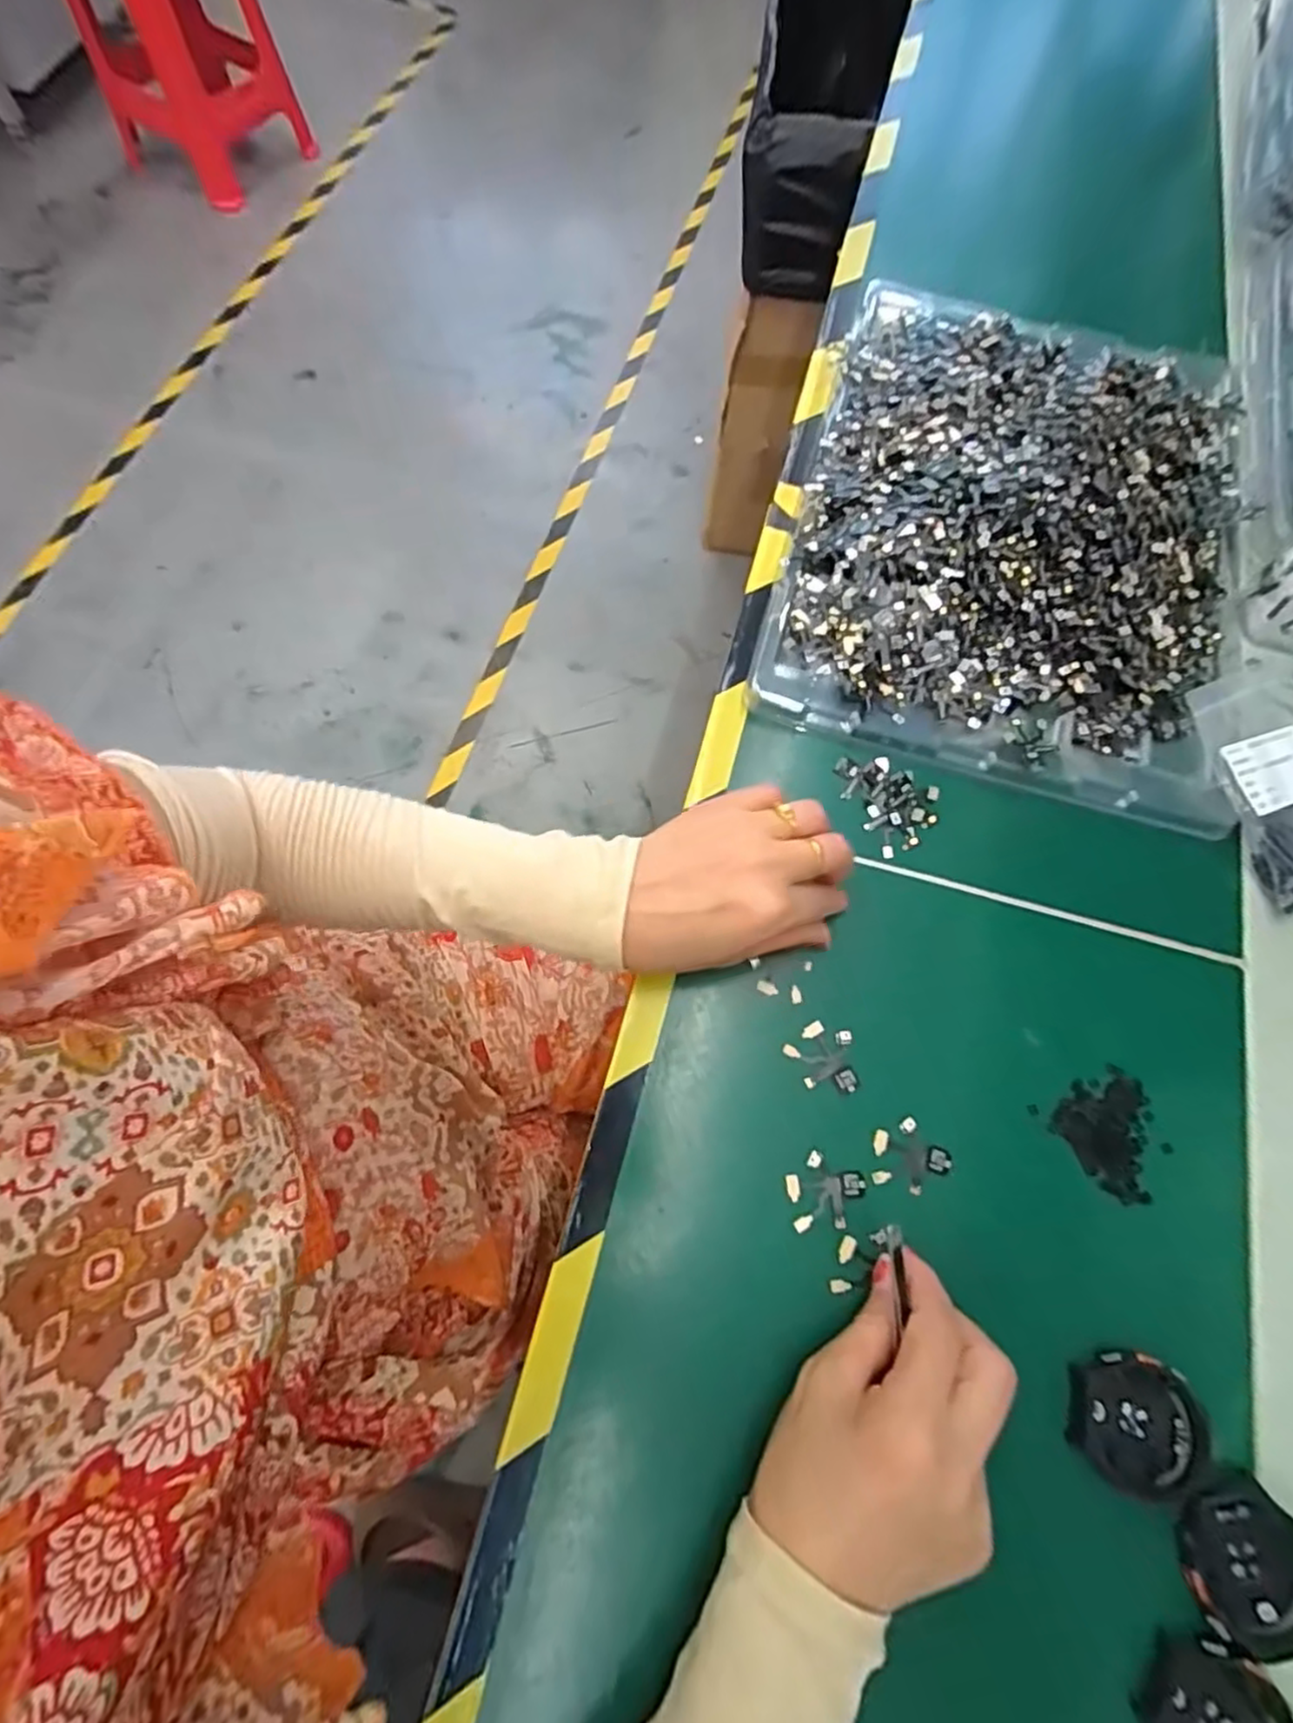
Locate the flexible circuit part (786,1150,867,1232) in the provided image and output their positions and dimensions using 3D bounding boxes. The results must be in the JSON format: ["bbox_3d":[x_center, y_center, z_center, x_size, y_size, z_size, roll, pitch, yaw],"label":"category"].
[{"bbox_3d":[0.082,0.149,0.310,0.035,0.004,0.031,-11,71,-6],"label":"flexible circuit part"}]

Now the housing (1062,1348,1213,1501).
[{"bbox_3d":[0.201,0.230,0.281,0.053,0.006,0.047,-6,71,-5],"label":"housing"}]

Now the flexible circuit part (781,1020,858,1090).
[{"bbox_3d":[0.084,0.094,0.331,0.034,0.004,0.030,5,70,-1],"label":"flexible circuit part"}]

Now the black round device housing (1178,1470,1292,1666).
[{"bbox_3d":[0.232,0.270,0.266,0.049,0.011,0.052,1,70,-2],"label":"black round device housing"}]

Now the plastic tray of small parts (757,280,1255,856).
[{"bbox_3d":[0.235,-0.224,0.428,0.265,0.035,0.371,17,71,4],"label":"plastic tray of small parts"}]

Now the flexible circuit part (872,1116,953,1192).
[{"bbox_3d":[0.120,0.137,0.317,0.036,0.004,0.030,-29,74,-12],"label":"flexible circuit part"}]

